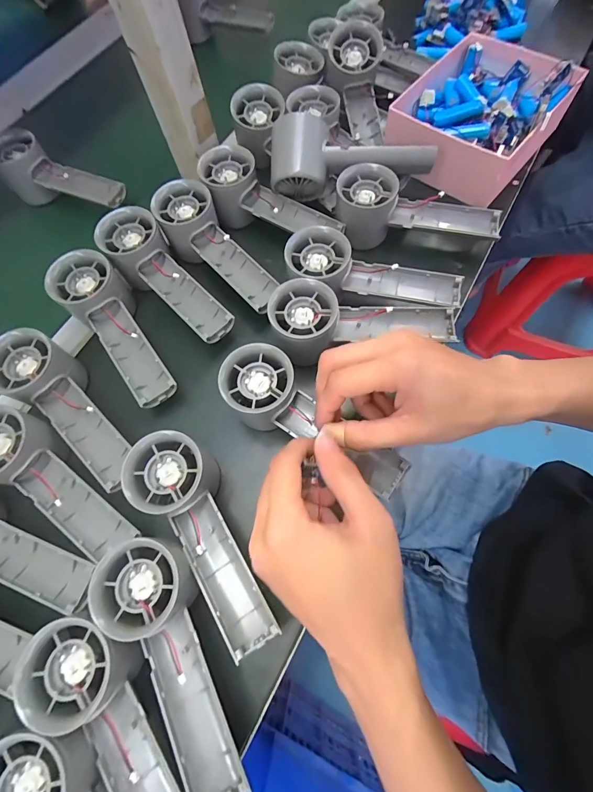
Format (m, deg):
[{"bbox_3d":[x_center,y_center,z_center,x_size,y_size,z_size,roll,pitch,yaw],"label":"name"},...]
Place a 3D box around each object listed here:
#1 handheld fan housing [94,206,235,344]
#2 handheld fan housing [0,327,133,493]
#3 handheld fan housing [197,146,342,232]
[{"bbox_3d":[-0.122,-0.110,0.327,0.050,0.045,0.147,-39,72,-12],"label":"handheld fan housing"},{"bbox_3d":[-0.190,0.015,0.308,0.055,0.051,0.154,-42,86,-12],"label":"handheld fan housing"},{"bbox_3d":[-0.022,-0.205,0.368,0.149,0.049,0.059,18,71,10],"label":"handheld fan housing"}]

